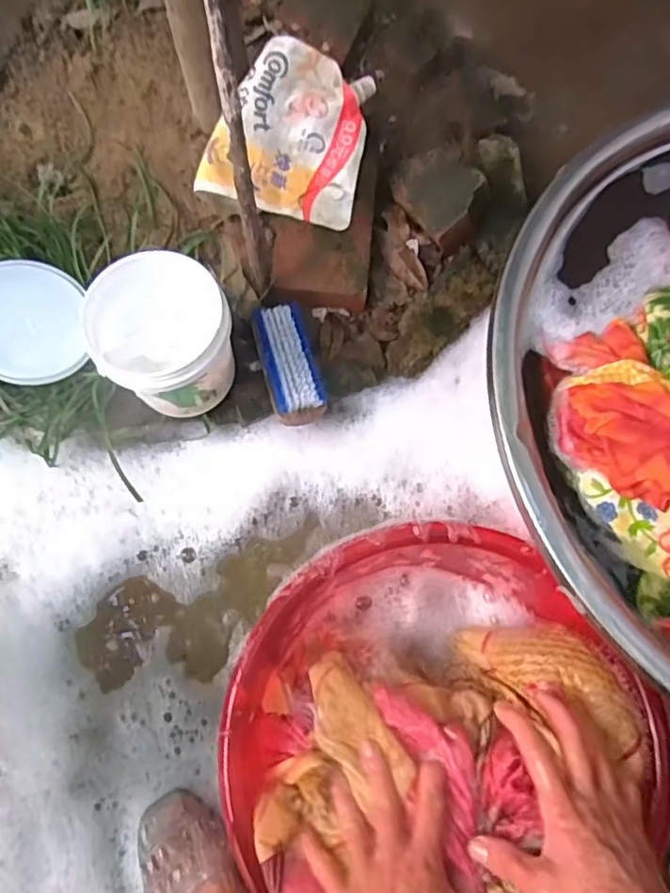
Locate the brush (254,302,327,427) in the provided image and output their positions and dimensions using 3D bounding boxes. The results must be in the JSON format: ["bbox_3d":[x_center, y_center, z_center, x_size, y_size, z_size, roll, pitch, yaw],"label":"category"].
[{"bbox_3d":[-0.047,-0.087,0.654,0.057,0.037,0.129,-14,76,-6],"label":"brush"}]

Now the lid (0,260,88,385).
[{"bbox_3d":[-0.305,-0.122,0.600,0.111,0.009,0.119,-2,84,-29],"label":"lid"}]

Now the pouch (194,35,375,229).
[{"bbox_3d":[-0.044,-0.327,0.646,0.157,0.023,0.168,13,92,-21],"label":"pouch"}]

